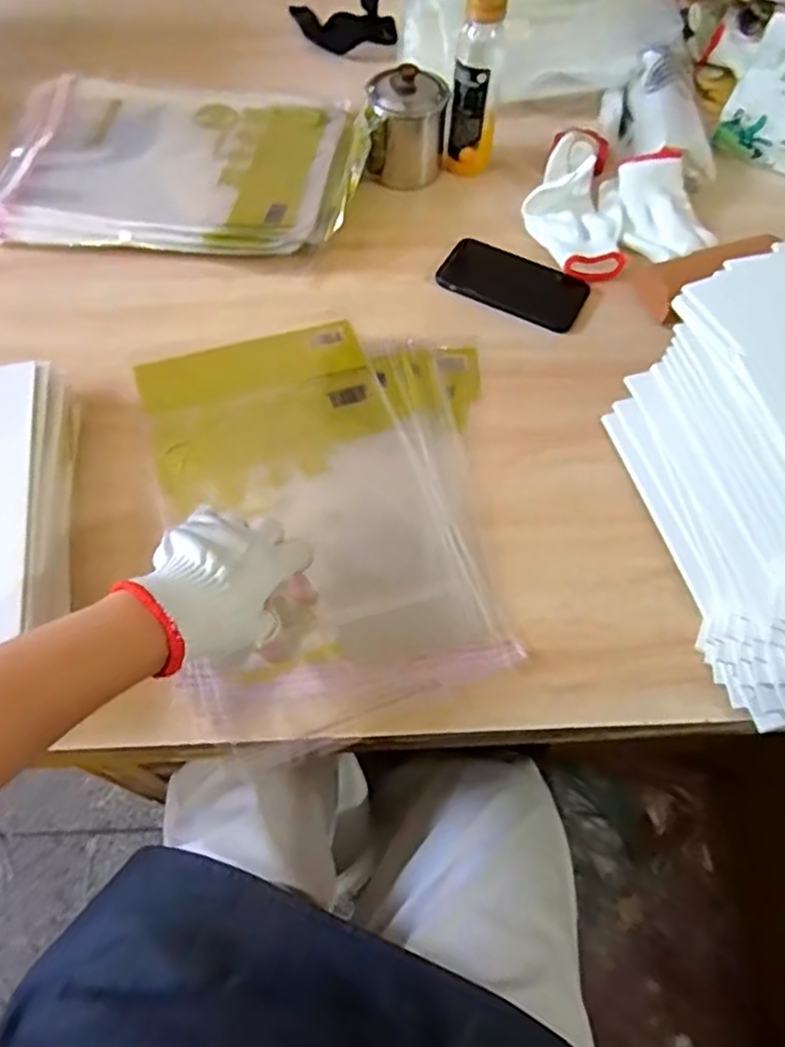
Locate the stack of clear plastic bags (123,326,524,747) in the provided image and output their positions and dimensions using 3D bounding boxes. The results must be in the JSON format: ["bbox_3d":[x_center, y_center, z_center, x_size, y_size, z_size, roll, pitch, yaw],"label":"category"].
[{"bbox_3d":[-0.046,-0.021,0.590,0.284,0.017,0.376,-13,64,-9],"label":"stack of clear plastic bags"}]

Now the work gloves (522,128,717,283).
[{"bbox_3d":[0.234,-0.361,0.761,0.174,0.058,0.210,-20,63,-12],"label":"work gloves"}]

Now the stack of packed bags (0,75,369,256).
[{"bbox_3d":[-0.229,-0.407,0.774,0.399,0.046,0.264,2,61,0],"label":"stack of packed bags"}]

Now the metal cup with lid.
[{"bbox_3d":[0.017,-0.450,0.778,0.085,0.107,0.086,1,61,-1],"label":"metal cup with lid"}]

